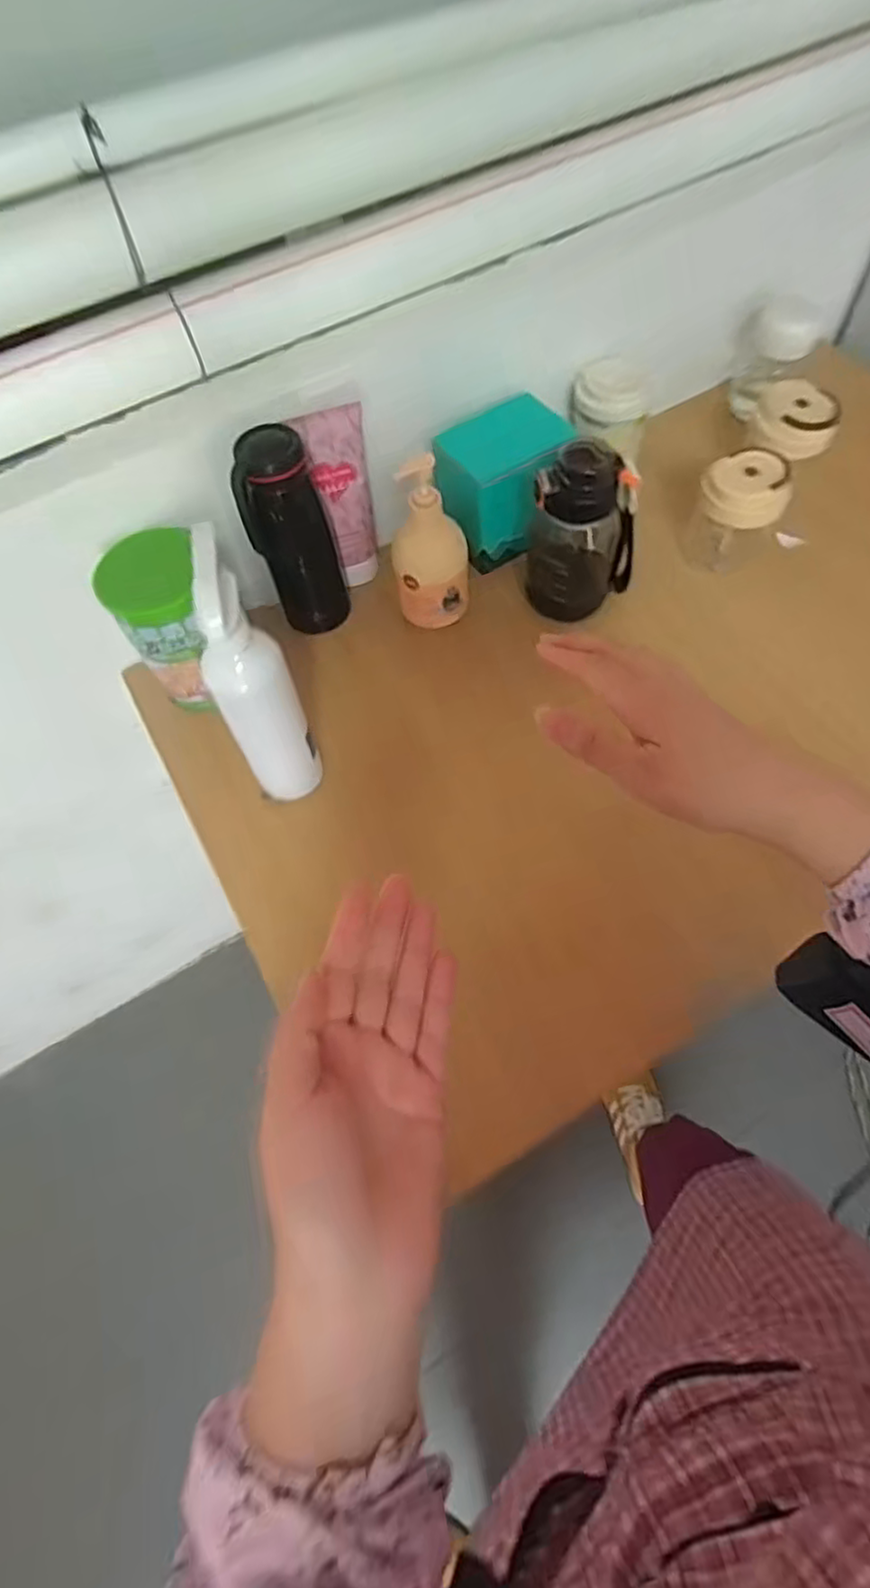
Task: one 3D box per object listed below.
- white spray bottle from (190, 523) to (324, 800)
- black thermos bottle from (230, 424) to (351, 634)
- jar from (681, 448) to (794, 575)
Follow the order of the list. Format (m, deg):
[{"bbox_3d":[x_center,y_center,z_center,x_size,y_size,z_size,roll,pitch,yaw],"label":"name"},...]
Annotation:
[{"bbox_3d":[-0.152,-0.091,0.561,0.063,0.247,0.096,-27,64,-10],"label":"white spray bottle"},{"bbox_3d":[-0.138,-0.250,0.674,0.074,0.208,0.056,-14,63,-3],"label":"black thermos bottle"},{"bbox_3d":[0.312,-0.289,0.712,0.089,0.113,0.075,20,66,14],"label":"jar"}]

